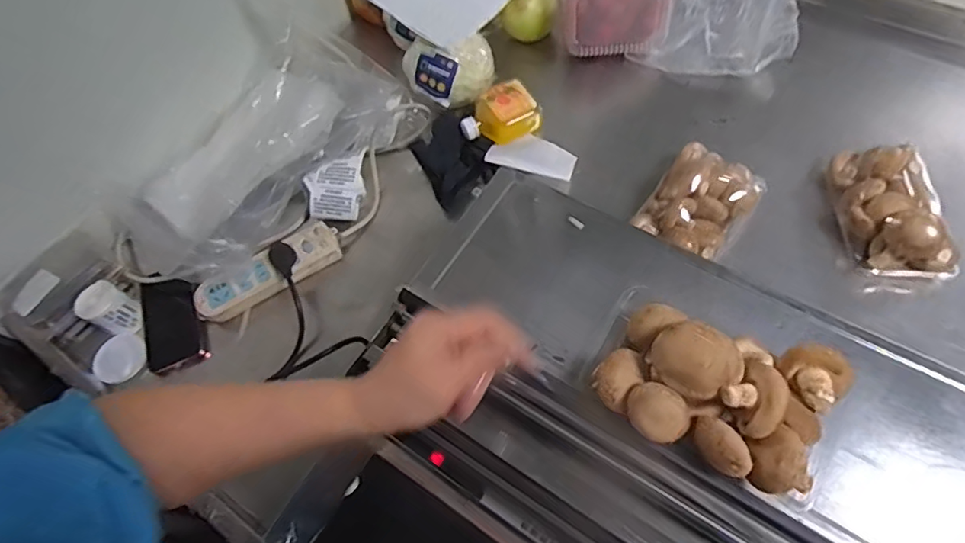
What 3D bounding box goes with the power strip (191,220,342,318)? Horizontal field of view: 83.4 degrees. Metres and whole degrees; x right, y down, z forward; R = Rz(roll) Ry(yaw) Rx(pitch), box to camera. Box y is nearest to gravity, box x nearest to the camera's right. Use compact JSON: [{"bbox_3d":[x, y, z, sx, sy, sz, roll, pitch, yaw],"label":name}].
[{"bbox_3d":[-0.277,0.003,0.704,0.196,0.037,0.052,-34,63,-11],"label":"power strip"}]

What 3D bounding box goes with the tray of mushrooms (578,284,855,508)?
[{"bbox_3d":[0.171,0.083,0.405,0.167,0.065,0.113,26,68,19],"label":"tray of mushrooms"}]

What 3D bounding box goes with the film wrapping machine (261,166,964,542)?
[{"bbox_3d":[0.108,0.187,0.462,0.483,0.158,0.433,30,69,20],"label":"film wrapping machine"}]

